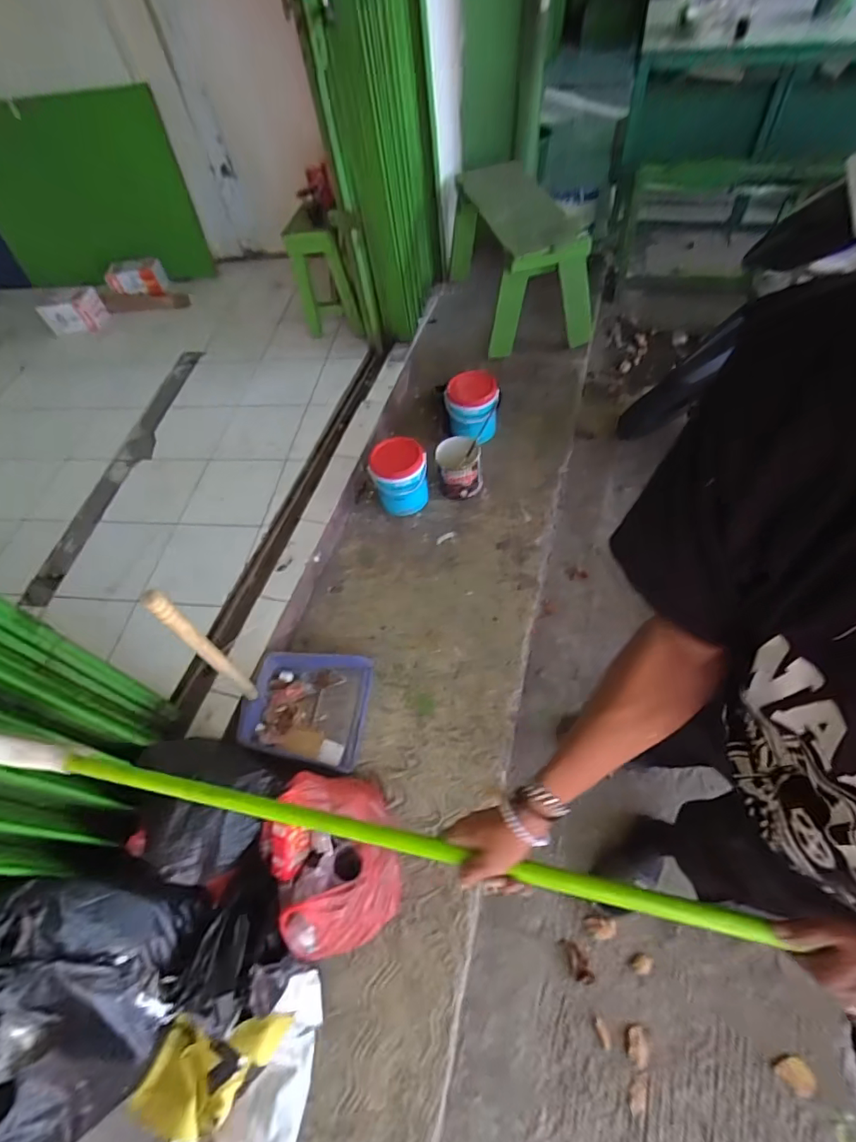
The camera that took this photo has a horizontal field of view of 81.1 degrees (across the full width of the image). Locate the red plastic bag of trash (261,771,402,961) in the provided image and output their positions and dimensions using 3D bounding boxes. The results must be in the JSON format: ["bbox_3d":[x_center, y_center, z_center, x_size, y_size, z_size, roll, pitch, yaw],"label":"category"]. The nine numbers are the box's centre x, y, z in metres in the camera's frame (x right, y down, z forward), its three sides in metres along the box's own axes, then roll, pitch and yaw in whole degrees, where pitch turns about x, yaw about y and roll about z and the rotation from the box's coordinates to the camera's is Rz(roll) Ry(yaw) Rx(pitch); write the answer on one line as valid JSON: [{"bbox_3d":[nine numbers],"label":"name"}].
[{"bbox_3d":[-0.203,0.595,1.056,0.210,0.264,0.334,-13,56,-2],"label":"red plastic bag of trash"}]

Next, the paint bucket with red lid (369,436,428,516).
[{"bbox_3d":[-0.092,-0.332,1.696,0.182,0.206,0.198,-3,56,5],"label":"paint bucket with red lid"}]

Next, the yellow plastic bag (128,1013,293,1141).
[{"bbox_3d":[-0.396,0.895,0.885,0.273,0.066,0.160,-6,56,3],"label":"yellow plastic bag"}]

